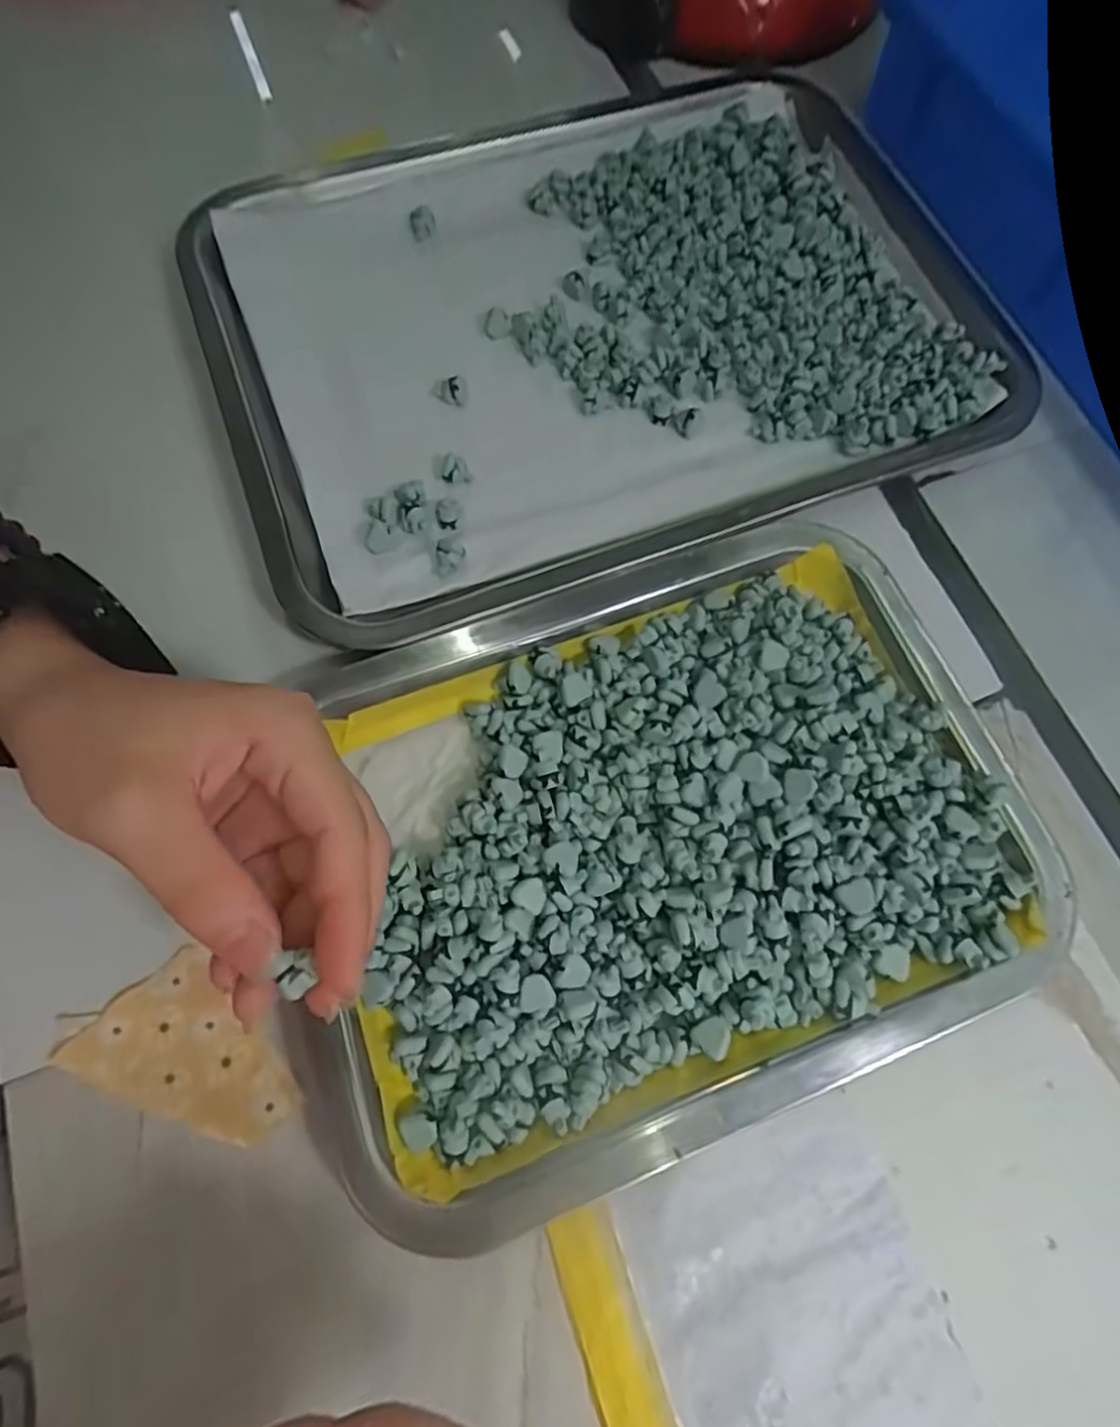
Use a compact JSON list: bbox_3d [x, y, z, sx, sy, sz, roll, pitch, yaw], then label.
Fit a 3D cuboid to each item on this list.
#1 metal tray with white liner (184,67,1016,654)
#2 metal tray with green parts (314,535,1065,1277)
[{"bbox_3d":[0.016,-0.189,0.341,0.353,0.048,0.281,-21,71,-9],"label":"metal tray with white liner"},{"bbox_3d":[0.035,0.040,0.244,0.255,0.022,0.188,-20,73,-8],"label":"metal tray with green parts"}]

